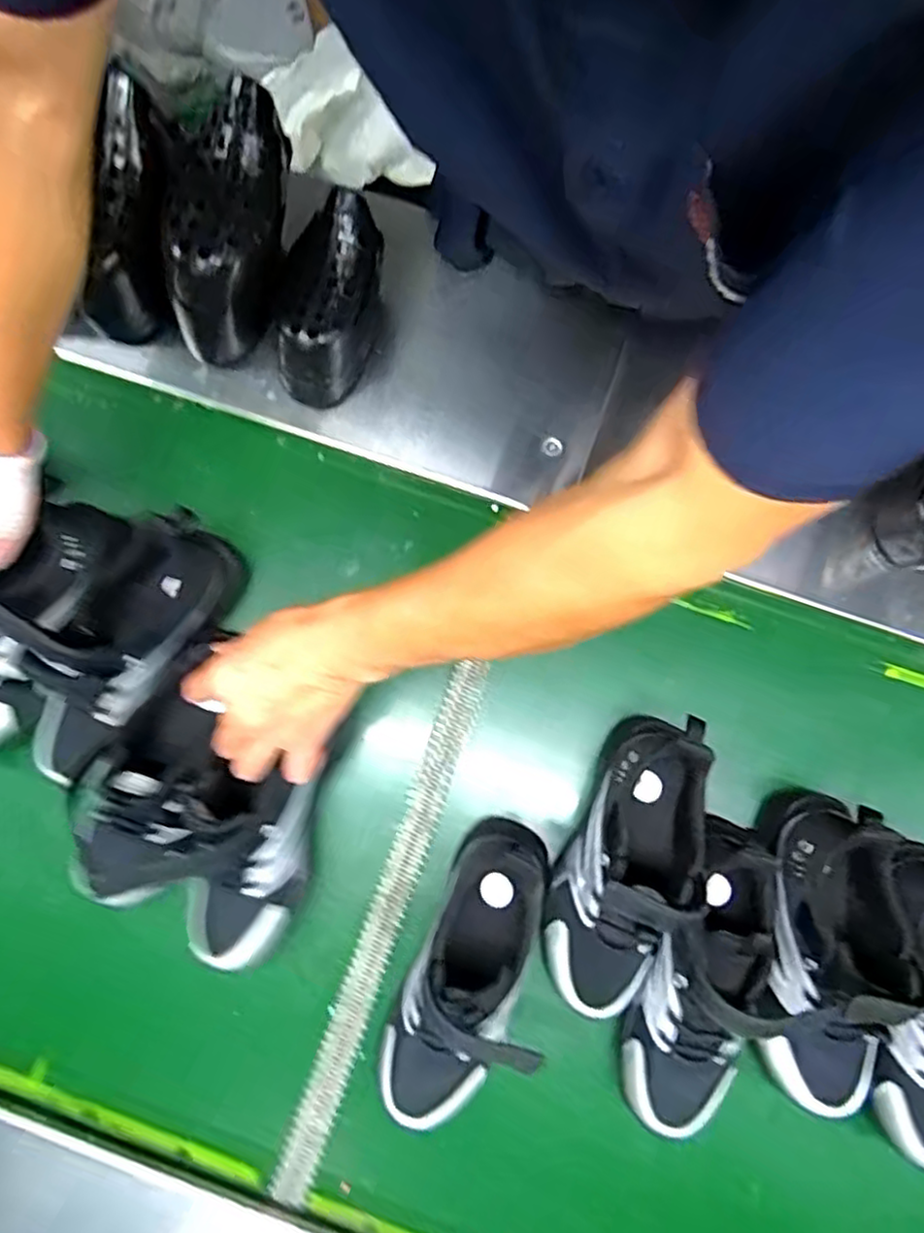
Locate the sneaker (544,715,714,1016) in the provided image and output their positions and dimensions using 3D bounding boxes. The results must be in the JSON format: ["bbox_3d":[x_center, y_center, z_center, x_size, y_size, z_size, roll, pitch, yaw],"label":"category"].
[{"bbox_3d":[0.124,0.180,0.493,0.079,0.108,0.212,20,82,4],"label":"sneaker"}]

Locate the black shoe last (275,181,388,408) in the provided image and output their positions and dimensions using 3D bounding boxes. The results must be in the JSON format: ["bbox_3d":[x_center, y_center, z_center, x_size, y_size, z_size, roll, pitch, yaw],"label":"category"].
[{"bbox_3d":[-0.104,-0.246,0.547,0.076,0.120,0.112,5,82,2],"label":"black shoe last"}]

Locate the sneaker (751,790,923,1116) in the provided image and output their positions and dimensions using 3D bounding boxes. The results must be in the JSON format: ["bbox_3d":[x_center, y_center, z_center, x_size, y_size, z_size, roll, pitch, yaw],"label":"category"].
[{"bbox_3d":[0.267,0.239,0.479,0.077,0.100,0.215,1,81,2],"label":"sneaker"}]

